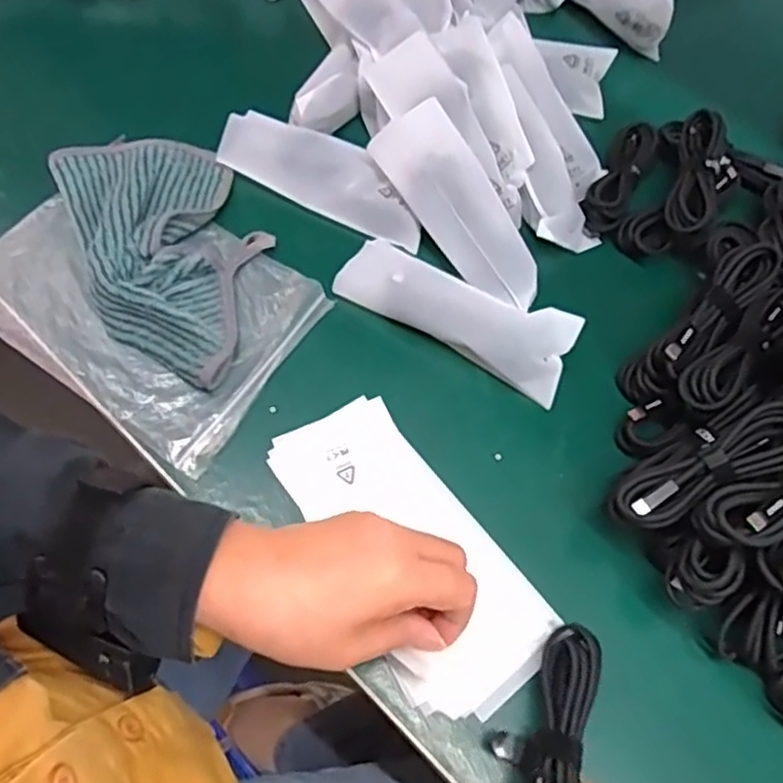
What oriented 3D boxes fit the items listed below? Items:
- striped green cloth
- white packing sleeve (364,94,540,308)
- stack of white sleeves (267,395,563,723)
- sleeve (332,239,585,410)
[{"bbox_3d":[-0.144,-0.097,0.454,0.111,0.028,0.201,-21,67,-14],"label":"striped green cloth"},{"bbox_3d":[0.045,-0.121,0.463,0.054,0.013,0.151,-33,84,15],"label":"white packing sleeve"},{"bbox_3d":[0.009,0.088,0.391,0.086,0.012,0.183,-33,72,-16],"label":"stack of white sleeves"},{"bbox_3d":[0.042,-0.053,0.449,0.156,0.031,0.049,28,65,9],"label":"sleeve"}]

